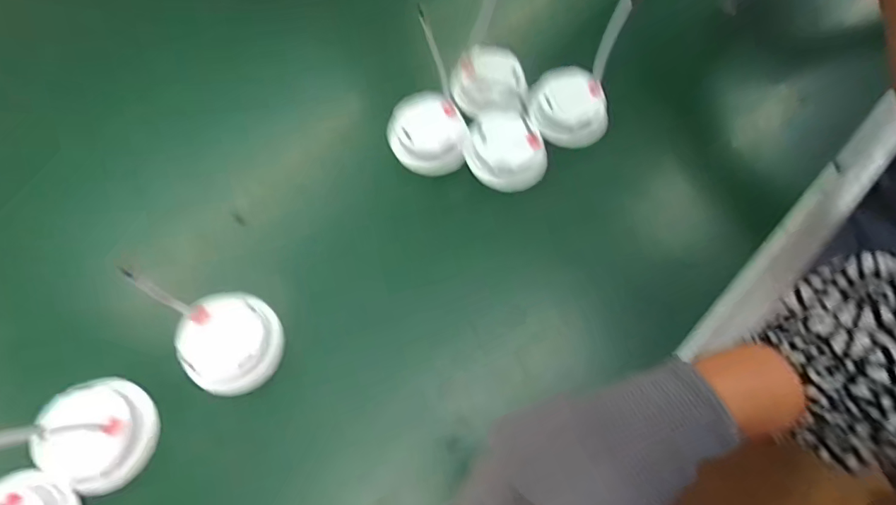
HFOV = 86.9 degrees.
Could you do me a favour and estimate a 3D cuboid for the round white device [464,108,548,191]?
[{"bbox_3d":[0.052,-0.092,0.425,0.063,0.024,0.075,-30,69,-13],"label":"round white device"}]

